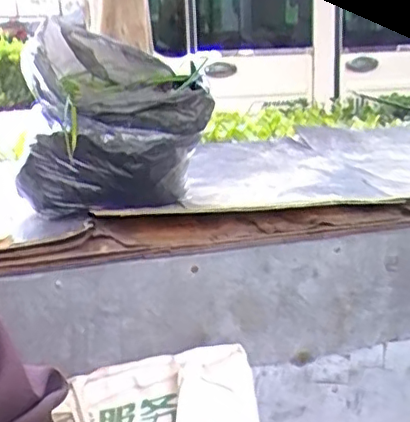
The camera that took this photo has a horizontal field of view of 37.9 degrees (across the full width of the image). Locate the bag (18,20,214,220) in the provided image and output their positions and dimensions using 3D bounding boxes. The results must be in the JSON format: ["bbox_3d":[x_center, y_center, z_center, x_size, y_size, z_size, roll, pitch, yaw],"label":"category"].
[{"bbox_3d":[-0.150,-0.142,0.932,0.258,0.271,0.214,-8,15,-20],"label":"bag"}]

